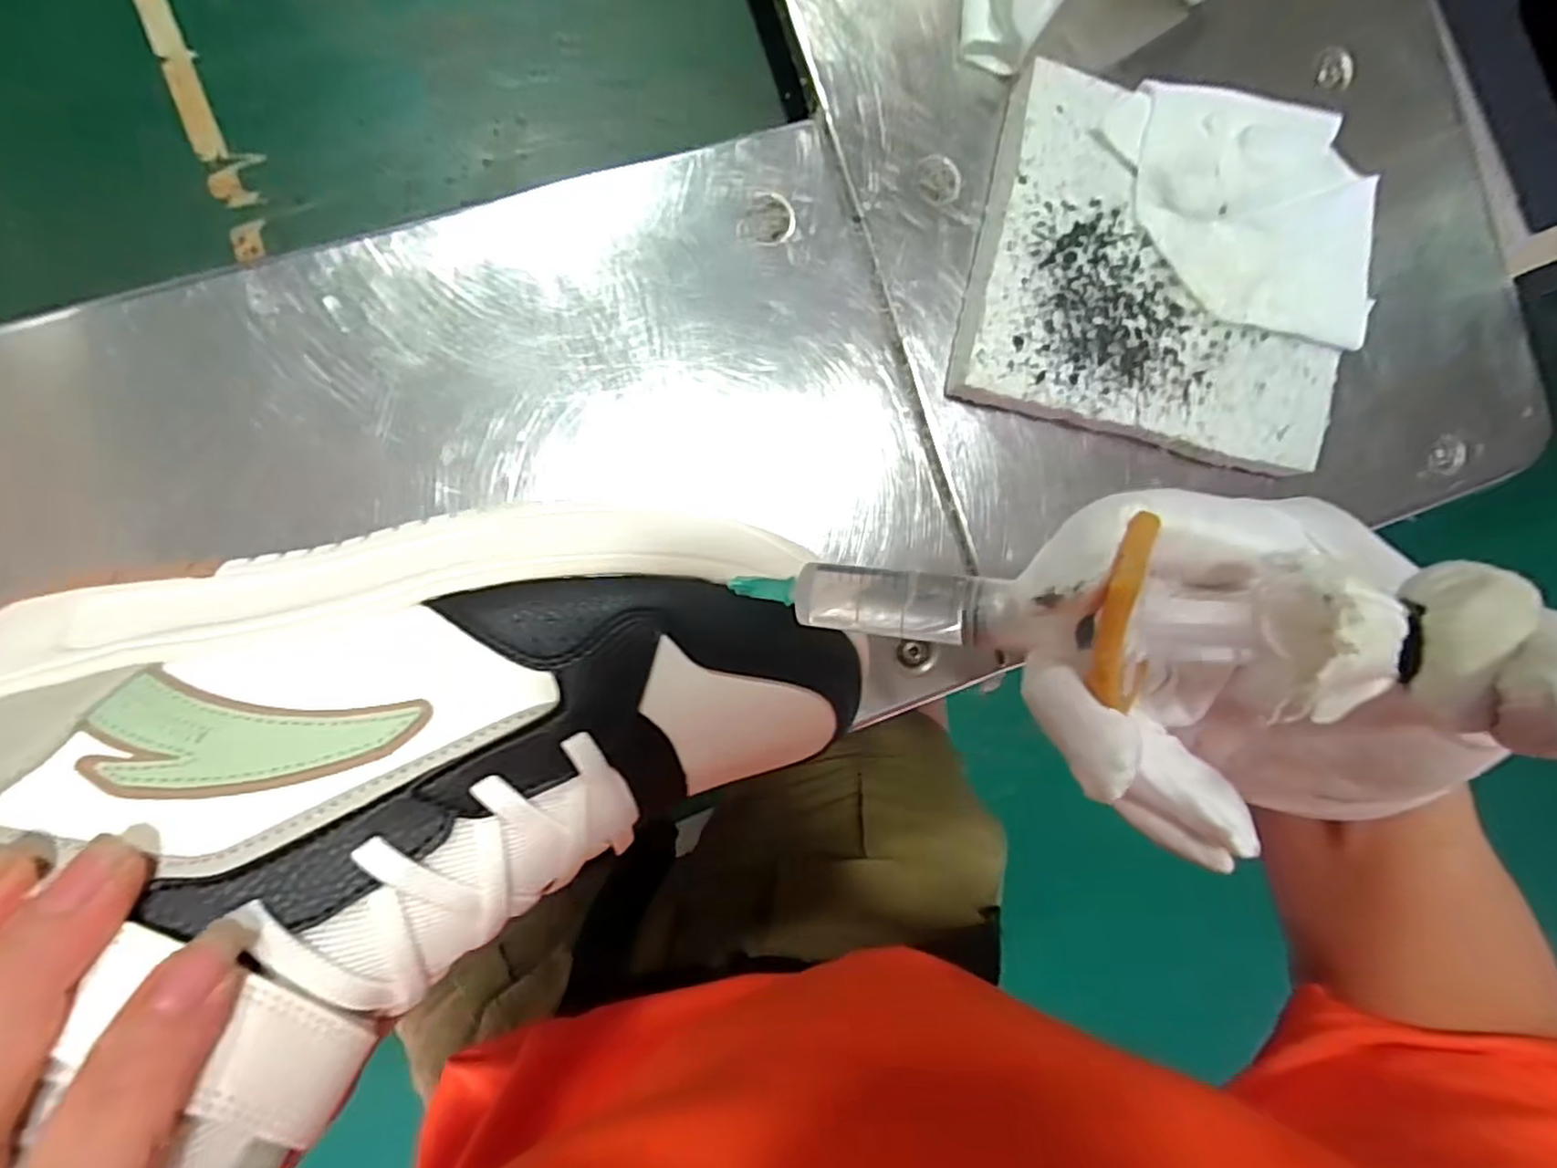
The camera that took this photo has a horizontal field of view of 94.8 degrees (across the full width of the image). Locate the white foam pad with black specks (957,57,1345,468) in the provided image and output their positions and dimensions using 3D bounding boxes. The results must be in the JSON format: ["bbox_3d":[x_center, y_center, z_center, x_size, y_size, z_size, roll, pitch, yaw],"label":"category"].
[{"bbox_3d":[0.158,-0.121,0.294,0.157,0.018,0.129,14,87,-7],"label":"white foam pad with black specks"}]

